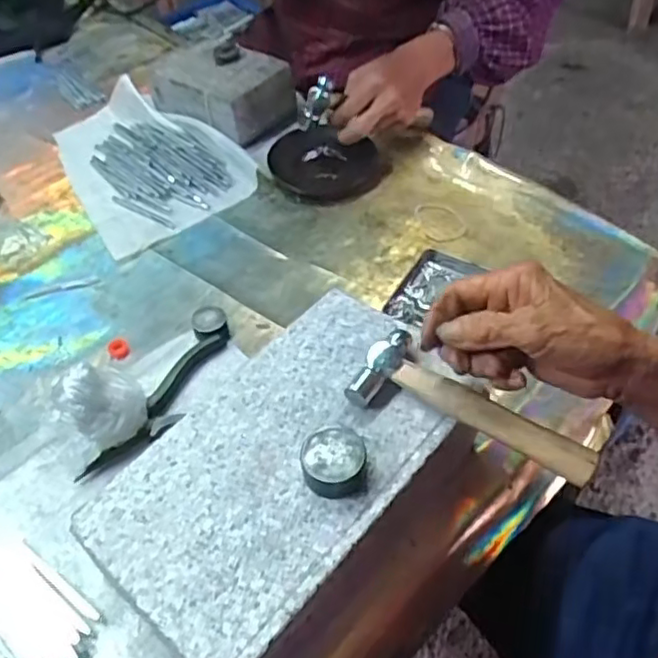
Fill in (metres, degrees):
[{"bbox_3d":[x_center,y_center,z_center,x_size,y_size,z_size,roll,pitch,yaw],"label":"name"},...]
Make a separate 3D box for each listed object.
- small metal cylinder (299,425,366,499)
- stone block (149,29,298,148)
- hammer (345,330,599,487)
[{"bbox_3d":[0.003,0.078,0.375,0.036,0.022,0.039,-1,50,4],"label":"small metal cylinder"},{"bbox_3d":[-0.135,-0.306,0.799,0.167,0.071,0.117,28,57,28],"label":"stone block"},{"bbox_3d":[0.089,0.046,0.391,0.148,0.017,0.056,24,56,22],"label":"hammer"}]

